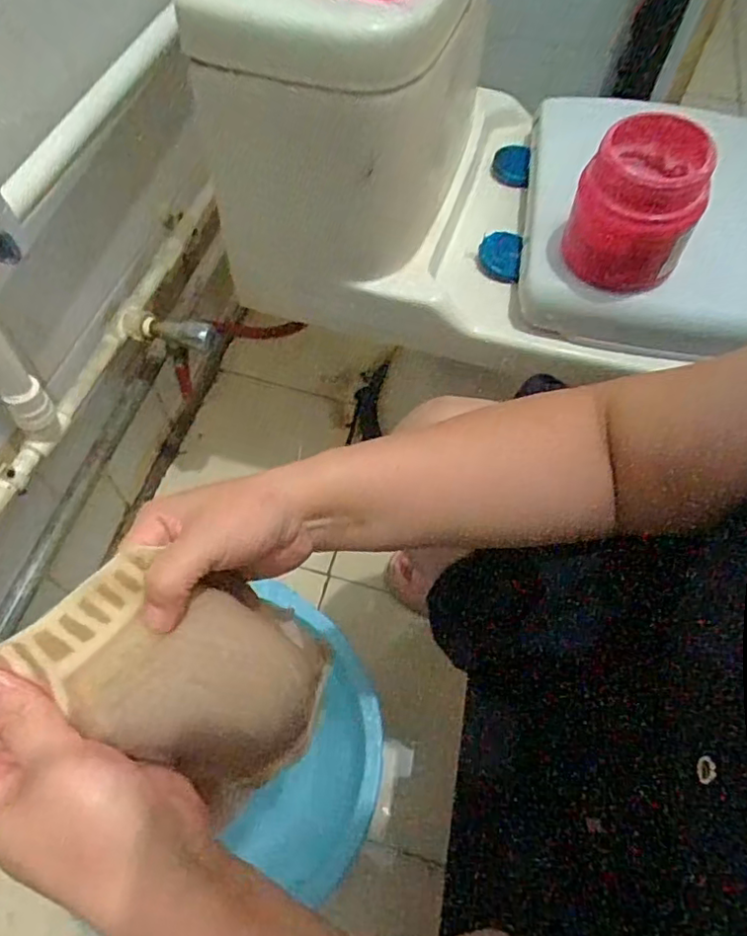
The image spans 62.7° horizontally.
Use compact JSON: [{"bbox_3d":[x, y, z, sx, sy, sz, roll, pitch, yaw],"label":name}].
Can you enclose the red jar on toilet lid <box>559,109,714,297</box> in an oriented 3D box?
[{"bbox_3d":[0.218,-0.215,0.512,0.096,0.113,0.083,22,62,11],"label":"red jar on toilet lid"}]

